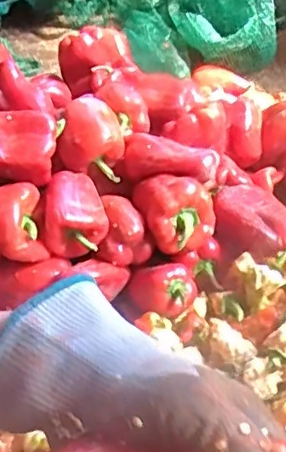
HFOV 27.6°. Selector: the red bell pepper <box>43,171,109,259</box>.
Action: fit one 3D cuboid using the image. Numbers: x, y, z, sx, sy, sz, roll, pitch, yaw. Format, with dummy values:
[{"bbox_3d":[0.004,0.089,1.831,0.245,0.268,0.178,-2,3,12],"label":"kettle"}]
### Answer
[{"bbox_3d":[-0.076,-0.016,0.640,0.067,0.064,0.070,-10,43,-8],"label":"red bell pepper"}]

